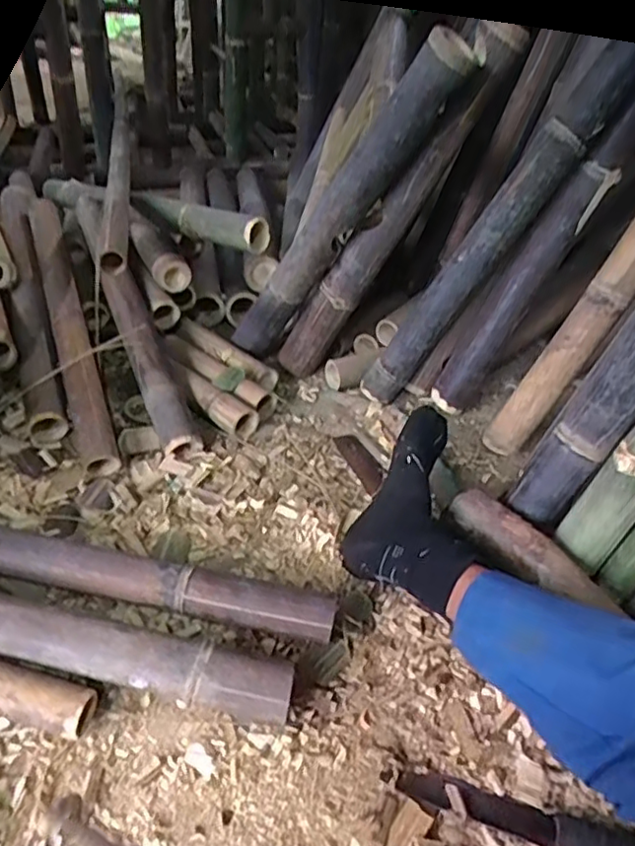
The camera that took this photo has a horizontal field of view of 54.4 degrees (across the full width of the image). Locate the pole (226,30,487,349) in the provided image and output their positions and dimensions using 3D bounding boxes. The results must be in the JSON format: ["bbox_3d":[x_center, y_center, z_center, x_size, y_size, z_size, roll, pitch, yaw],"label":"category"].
[{"bbox_3d":[0.024,-0.315,0.983,0.075,0.609,0.074,39,40,-5],"label":"pole"}]

